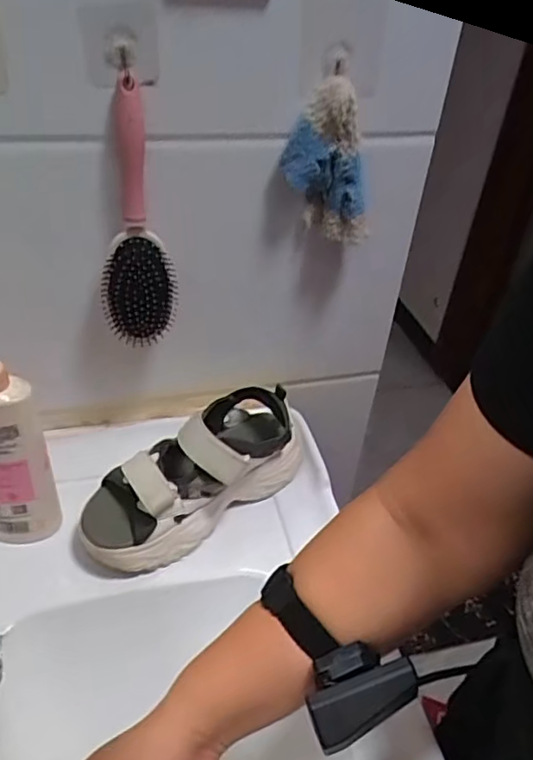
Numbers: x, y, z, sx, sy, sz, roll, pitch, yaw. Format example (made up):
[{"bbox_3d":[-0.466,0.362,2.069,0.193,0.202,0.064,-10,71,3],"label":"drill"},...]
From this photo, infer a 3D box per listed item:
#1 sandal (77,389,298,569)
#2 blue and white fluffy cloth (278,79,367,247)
[{"bbox_3d":[-0.073,0.092,0.613,0.230,0.106,0.097,-19,44,-28],"label":"sandal"},{"bbox_3d":[0.059,-0.203,0.573,0.086,0.138,0.036,3,38,-3],"label":"blue and white fluffy cloth"}]

